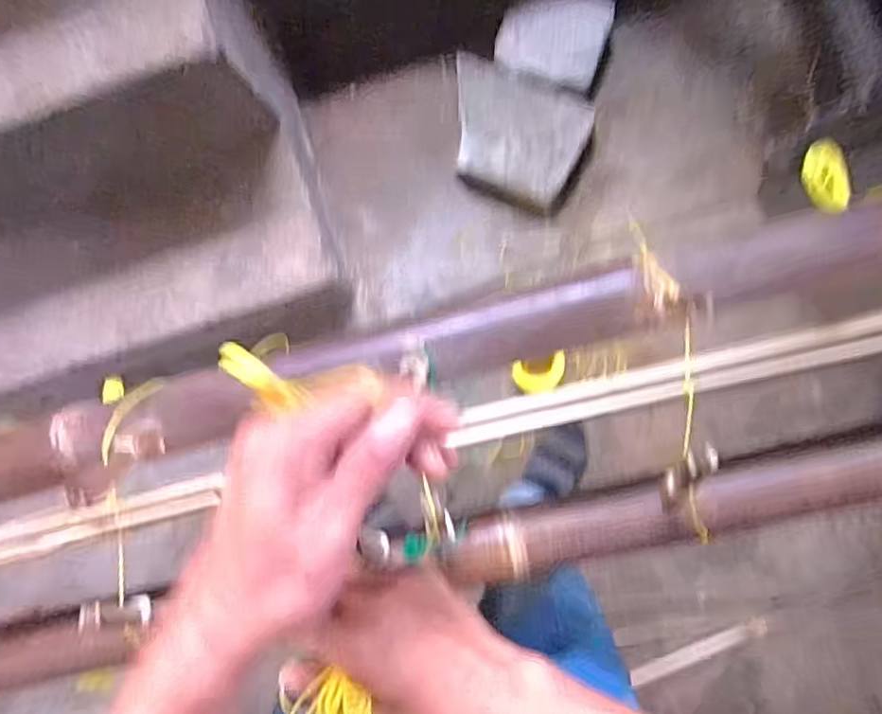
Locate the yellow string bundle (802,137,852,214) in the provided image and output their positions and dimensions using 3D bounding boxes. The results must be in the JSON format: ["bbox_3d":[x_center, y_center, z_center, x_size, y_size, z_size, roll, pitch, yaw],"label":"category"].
[{"bbox_3d":[0.291,-0.135,0.454,0.025,0.017,0.055,-16,89,3],"label":"yellow string bundle"}]

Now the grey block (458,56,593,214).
[{"bbox_3d":[0.143,-0.437,1.198,0.296,0.085,0.230,22,91,3],"label":"grey block"}]

